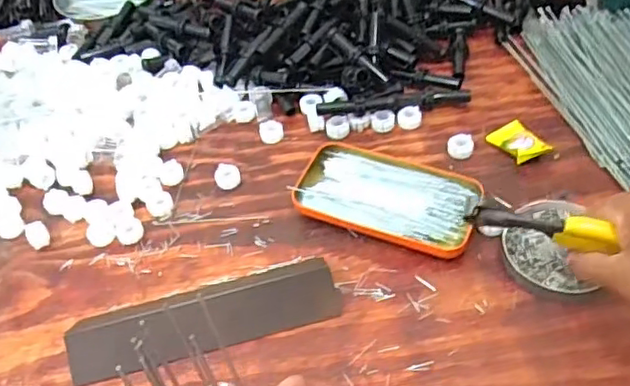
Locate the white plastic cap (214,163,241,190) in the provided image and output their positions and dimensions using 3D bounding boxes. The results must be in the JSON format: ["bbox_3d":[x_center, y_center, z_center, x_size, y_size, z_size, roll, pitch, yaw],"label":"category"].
[{"bbox_3d":[-0.078,-0.015,0.535,0.022,0.013,0.023,-3,52,4],"label":"white plastic cap"}]

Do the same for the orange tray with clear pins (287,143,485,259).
[{"bbox_3d":[0.059,0.004,0.495,0.142,0.017,0.076,16,55,18],"label":"orange tray with clear pins"}]

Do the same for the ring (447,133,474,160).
[{"bbox_3d":[0.127,-0.041,0.527,0.022,0.012,0.020,-3,52,4],"label":"ring"}]

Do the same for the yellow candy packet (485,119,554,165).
[{"bbox_3d":[0.176,-0.045,0.522,0.028,0.020,0.049,-24,54,-13],"label":"yellow candy packet"}]

